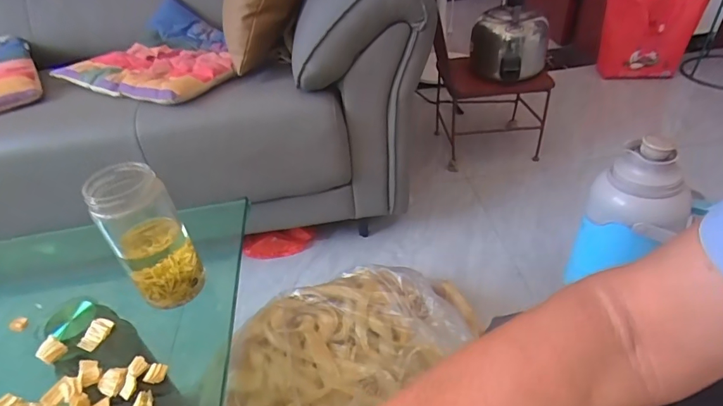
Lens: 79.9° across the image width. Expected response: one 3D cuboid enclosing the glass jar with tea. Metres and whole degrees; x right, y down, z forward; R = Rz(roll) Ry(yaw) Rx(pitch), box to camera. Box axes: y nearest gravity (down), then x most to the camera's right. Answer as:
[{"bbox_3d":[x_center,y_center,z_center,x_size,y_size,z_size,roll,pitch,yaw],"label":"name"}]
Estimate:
[{"bbox_3d":[-0.219,0.035,0.447,0.068,0.147,0.061,-29,44,-26],"label":"glass jar with tea"}]

